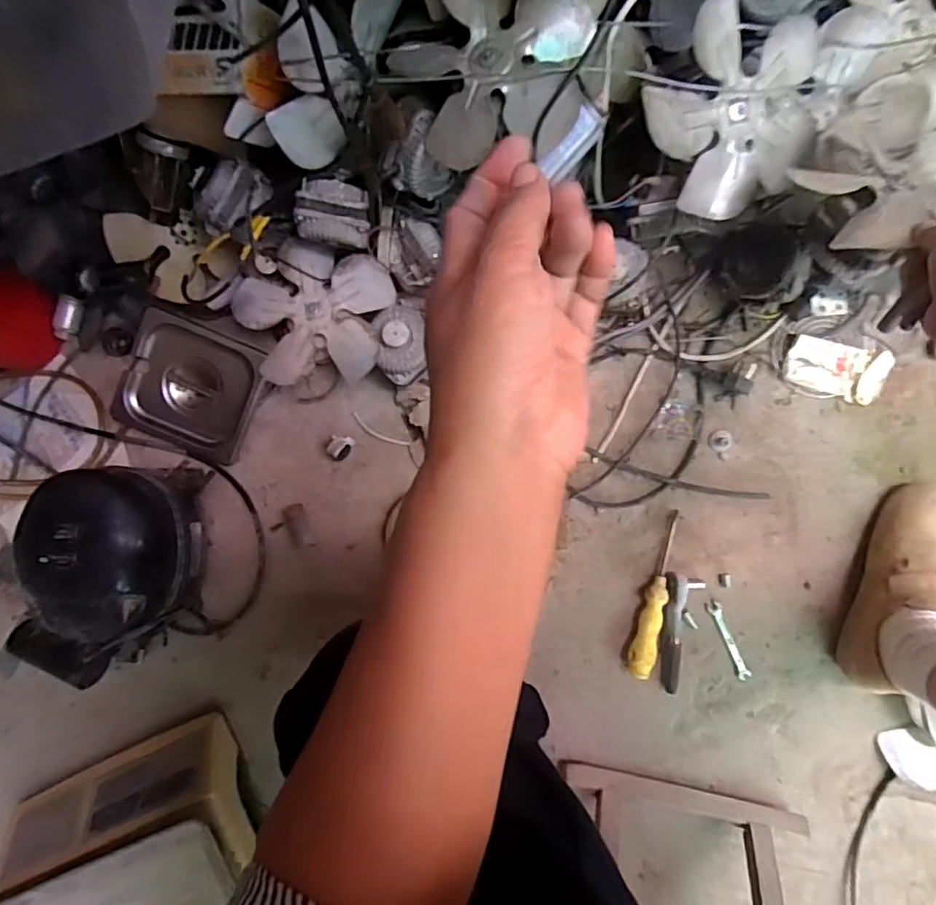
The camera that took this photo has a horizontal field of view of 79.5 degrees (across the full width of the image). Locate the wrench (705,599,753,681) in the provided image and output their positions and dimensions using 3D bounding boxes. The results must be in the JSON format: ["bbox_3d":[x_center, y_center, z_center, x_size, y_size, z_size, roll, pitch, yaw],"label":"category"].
[{"bbox_3d":[0.321,0.231,0.691,0.017,0.004,0.104,-25,89,5],"label":"wrench"}]

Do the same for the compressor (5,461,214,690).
[{"bbox_3d":[-0.388,0.126,0.650,0.150,0.200,0.227,22,93,4],"label":"compressor"}]

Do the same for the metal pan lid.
[{"bbox_3d":[-0.359,-0.084,0.721,0.173,0.033,0.155,24,93,4],"label":"metal pan lid"}]

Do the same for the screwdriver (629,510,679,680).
[{"bbox_3d":[0.231,0.173,0.686,0.029,0.032,0.199,13,92,5],"label":"screwdriver"}]

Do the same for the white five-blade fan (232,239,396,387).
[{"bbox_3d":[-0.183,-0.159,0.653,0.166,0.033,0.162,0,91,5],"label":"white five-blade fan"}]

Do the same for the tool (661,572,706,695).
[{"bbox_3d":[0.262,0.218,0.686,0.046,0.019,0.142,3,91,5],"label":"tool"}]

